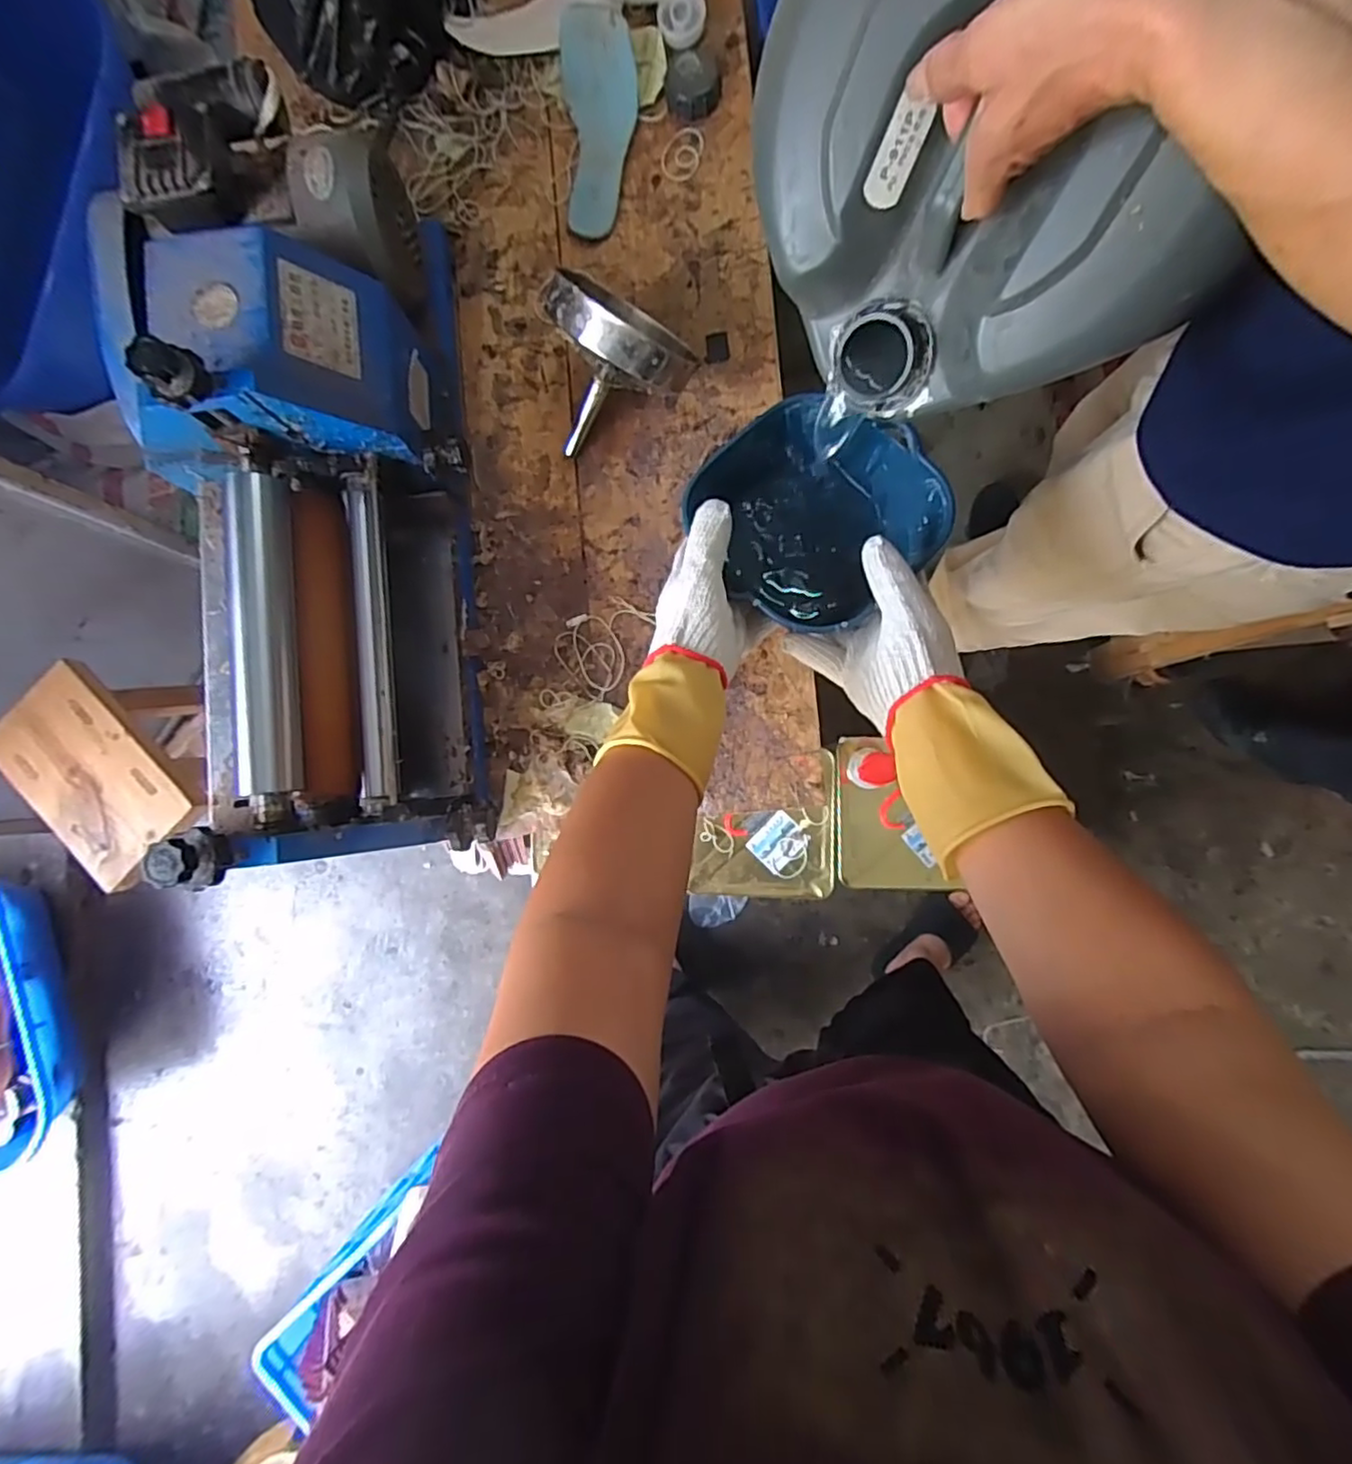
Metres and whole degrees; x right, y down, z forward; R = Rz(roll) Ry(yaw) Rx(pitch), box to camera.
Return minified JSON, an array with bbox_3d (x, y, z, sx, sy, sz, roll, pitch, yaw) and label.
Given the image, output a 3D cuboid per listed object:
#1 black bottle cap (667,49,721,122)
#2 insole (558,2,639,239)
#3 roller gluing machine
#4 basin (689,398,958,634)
[{"bbox_3d":[0.019,-0.716,0.699,0.058,0.031,0.059,0,87,4],"label":"black bottle cap"},{"bbox_3d":[-0.083,-0.667,0.697,0.079,0.047,0.216,-2,86,4],"label":"insole"},{"bbox_3d":[-0.330,-0.208,0.580,0.269,0.261,0.641,-13,86,3],"label":"roller gluing machine"},{"bbox_3d":[0.119,-0.187,0.542,0.172,0.087,0.178,0,87,4],"label":"basin"}]

